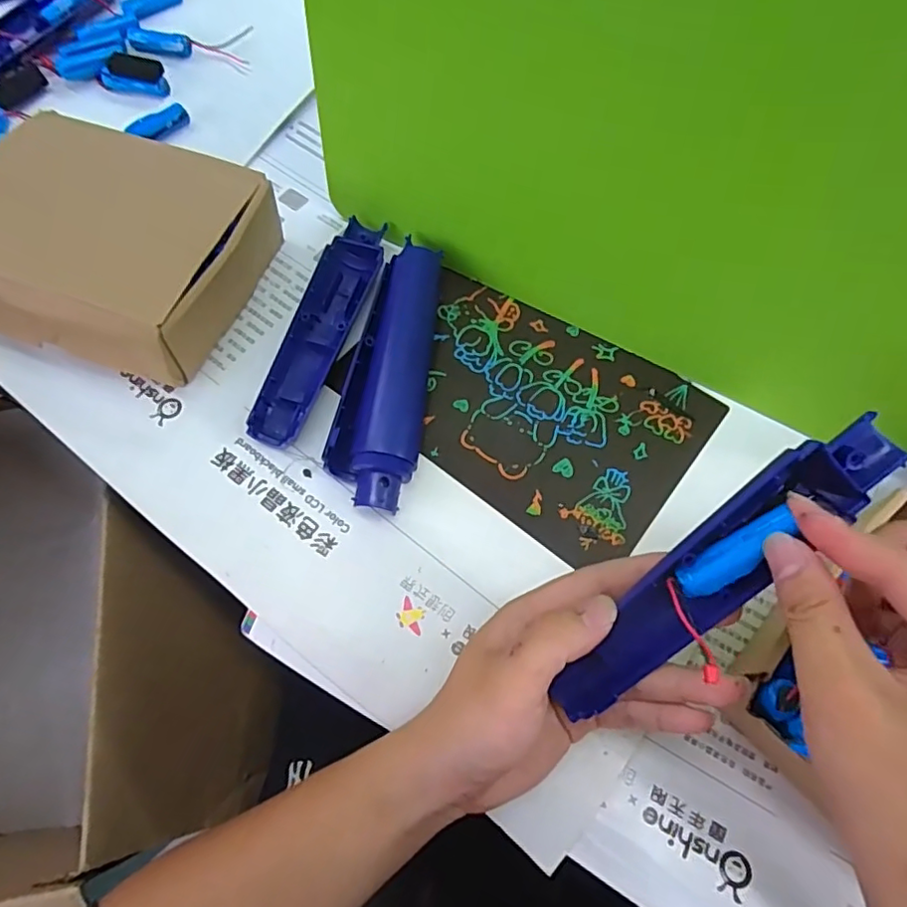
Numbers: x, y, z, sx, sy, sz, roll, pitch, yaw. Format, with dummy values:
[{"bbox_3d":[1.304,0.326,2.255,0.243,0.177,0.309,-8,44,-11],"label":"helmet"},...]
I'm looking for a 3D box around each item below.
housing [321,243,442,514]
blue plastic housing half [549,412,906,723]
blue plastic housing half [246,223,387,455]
[{"bbox_3d":[-0.036,-0.051,0.357,0.048,0.024,0.170,11,69,4],"label":"housing"},{"bbox_3d":[0.104,0.051,0.238,0.035,0.019,0.165,45,105,16],"label":"blue plastic housing half"},{"bbox_3d":[-0.084,-0.078,0.373,0.038,0.017,0.161,18,70,7],"label":"blue plastic housing half"}]

